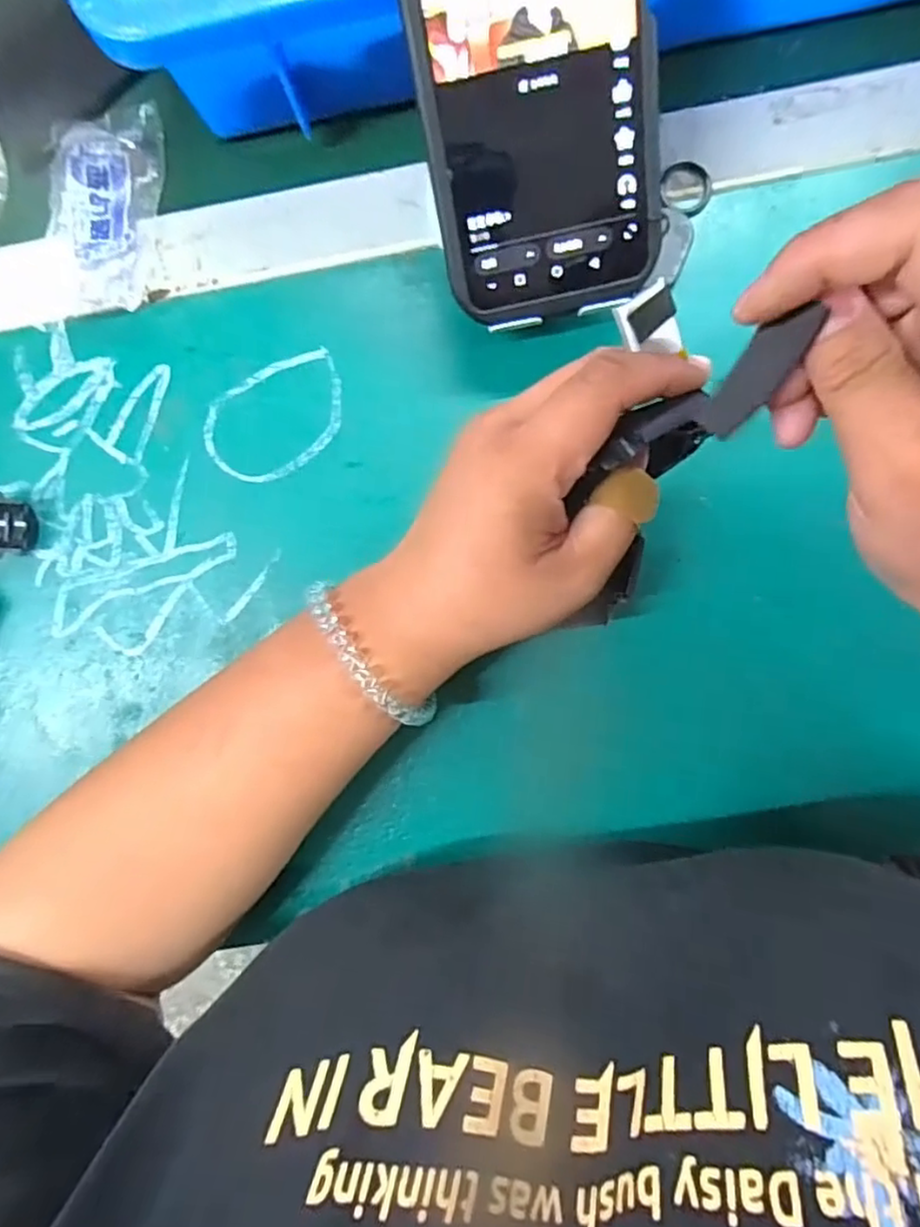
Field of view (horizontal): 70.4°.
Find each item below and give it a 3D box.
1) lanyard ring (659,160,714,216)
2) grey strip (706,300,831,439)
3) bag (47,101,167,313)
[{"bbox_3d":[0.100,-0.188,0.287,0.023,0.004,0.024,0,88,4],"label":"lanyard ring"},{"bbox_3d":[0.080,-0.065,0.175,0.013,0.006,0.036,36,128,4],"label":"grey strip"},{"bbox_3d":[-0.165,-0.187,0.299,0.049,0.014,0.102,-2,88,4],"label":"bag"}]

